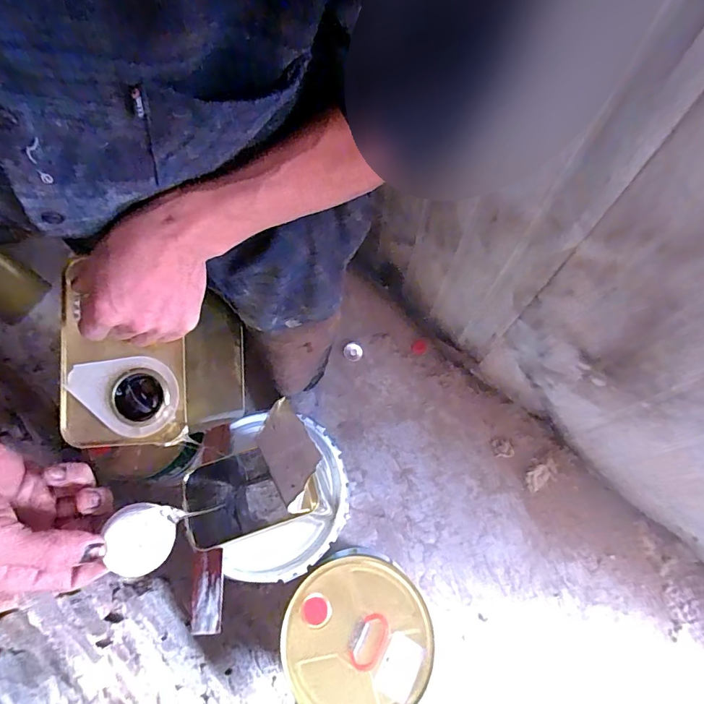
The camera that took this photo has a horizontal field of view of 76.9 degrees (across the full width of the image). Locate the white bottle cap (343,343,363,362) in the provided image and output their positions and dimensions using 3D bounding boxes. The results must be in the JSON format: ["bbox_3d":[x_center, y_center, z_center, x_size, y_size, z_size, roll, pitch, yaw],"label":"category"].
[{"bbox_3d":[0.003,0.000,1.323,0.053,0.012,0.055,-1,71,2],"label":"white bottle cap"}]

